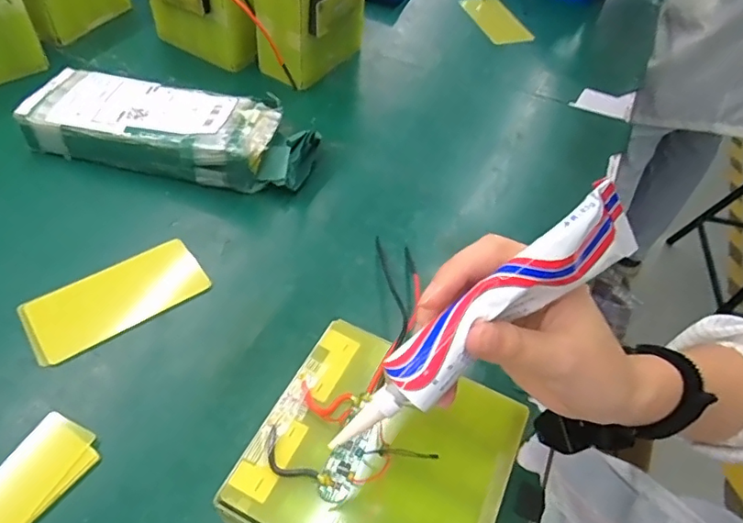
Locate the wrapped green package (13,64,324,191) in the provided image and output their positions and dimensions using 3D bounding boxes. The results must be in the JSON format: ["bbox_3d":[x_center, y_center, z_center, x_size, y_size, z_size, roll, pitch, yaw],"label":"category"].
[{"bbox_3d":[-0.210,-0.141,0.577,0.300,0.055,0.111,10,51,2],"label":"wrapped green package"}]

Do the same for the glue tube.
[{"bbox_3d":[0.053,0.029,0.251,0.168,0.041,0.025,-39,60,1],"label":"glue tube"}]

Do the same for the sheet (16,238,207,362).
[{"bbox_3d":[-0.221,0.030,0.465,0.144,0.006,0.068,-29,59,-26],"label":"sheet"}]

